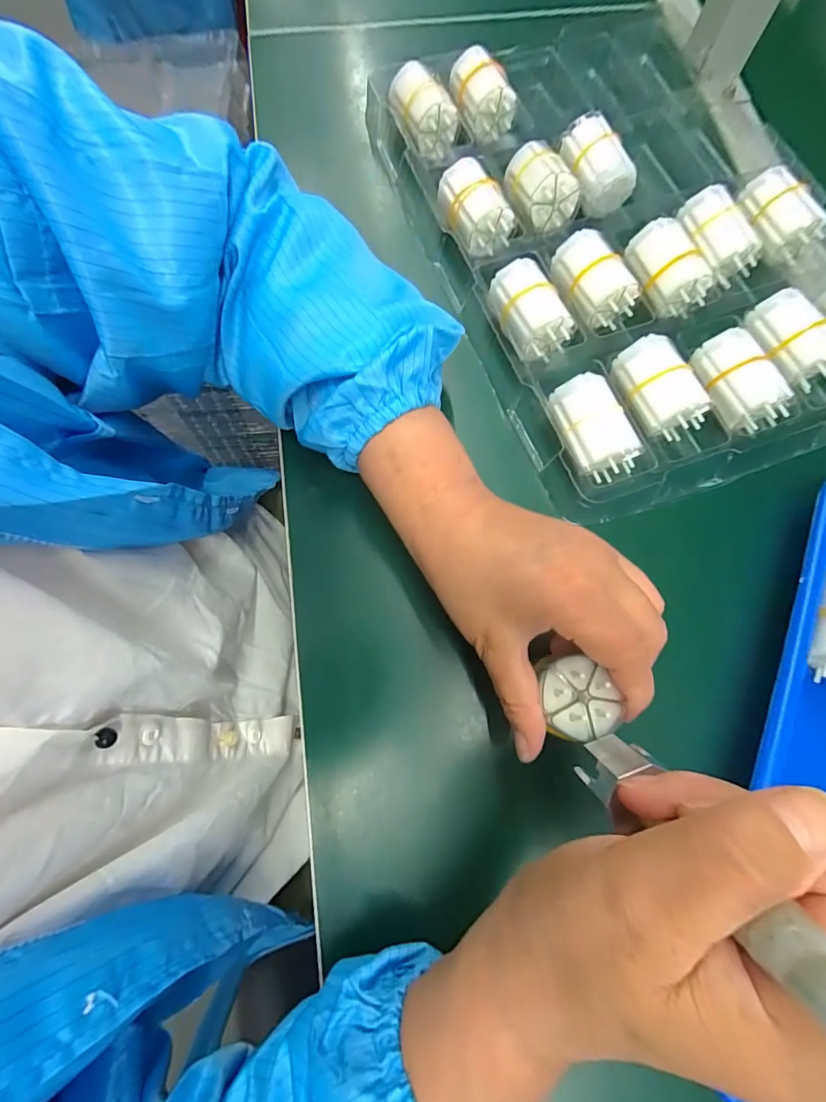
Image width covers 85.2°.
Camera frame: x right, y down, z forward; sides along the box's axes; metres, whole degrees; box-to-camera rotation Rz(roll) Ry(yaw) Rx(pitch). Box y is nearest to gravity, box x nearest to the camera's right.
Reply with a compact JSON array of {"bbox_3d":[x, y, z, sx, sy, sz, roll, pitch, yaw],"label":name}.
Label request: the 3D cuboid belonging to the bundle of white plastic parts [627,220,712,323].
[{"bbox_3d":[0.179,-0.198,0.315,0.040,0.030,0.058,-11,75,-5],"label":"bundle of white plastic parts"}]

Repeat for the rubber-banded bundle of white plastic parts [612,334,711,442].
[{"bbox_3d":[0.161,-0.107,0.289,0.040,0.021,0.063,-22,76,-8],"label":"rubber-banded bundle of white plastic parts"}]

